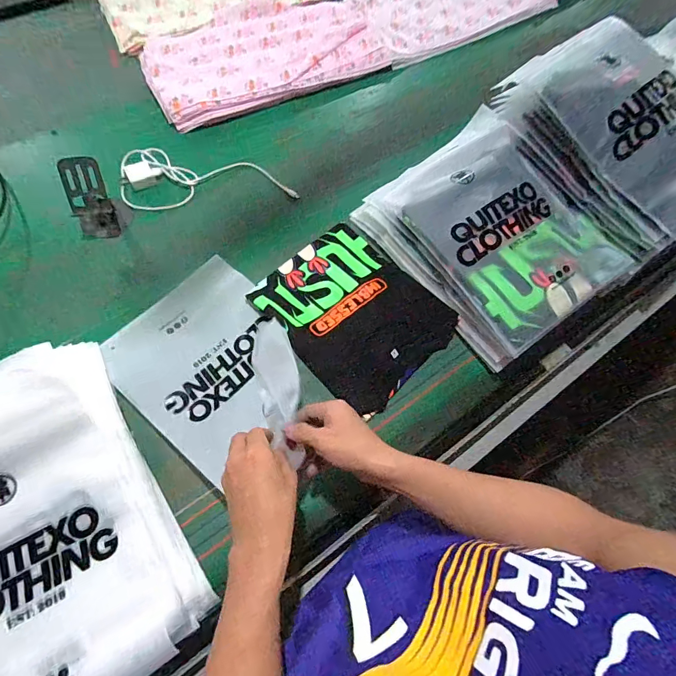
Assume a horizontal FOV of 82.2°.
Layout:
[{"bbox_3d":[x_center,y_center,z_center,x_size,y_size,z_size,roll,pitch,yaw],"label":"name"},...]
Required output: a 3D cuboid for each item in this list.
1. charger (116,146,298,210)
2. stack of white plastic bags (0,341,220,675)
[{"bbox_3d":[-0.244,-0.290,0.701,0.277,0.034,0.127,-5,69,-9],"label":"charger"},{"bbox_3d":[-0.363,0.227,0.447,0.291,0.055,0.396,-29,79,-17],"label":"stack of white plastic bags"}]

